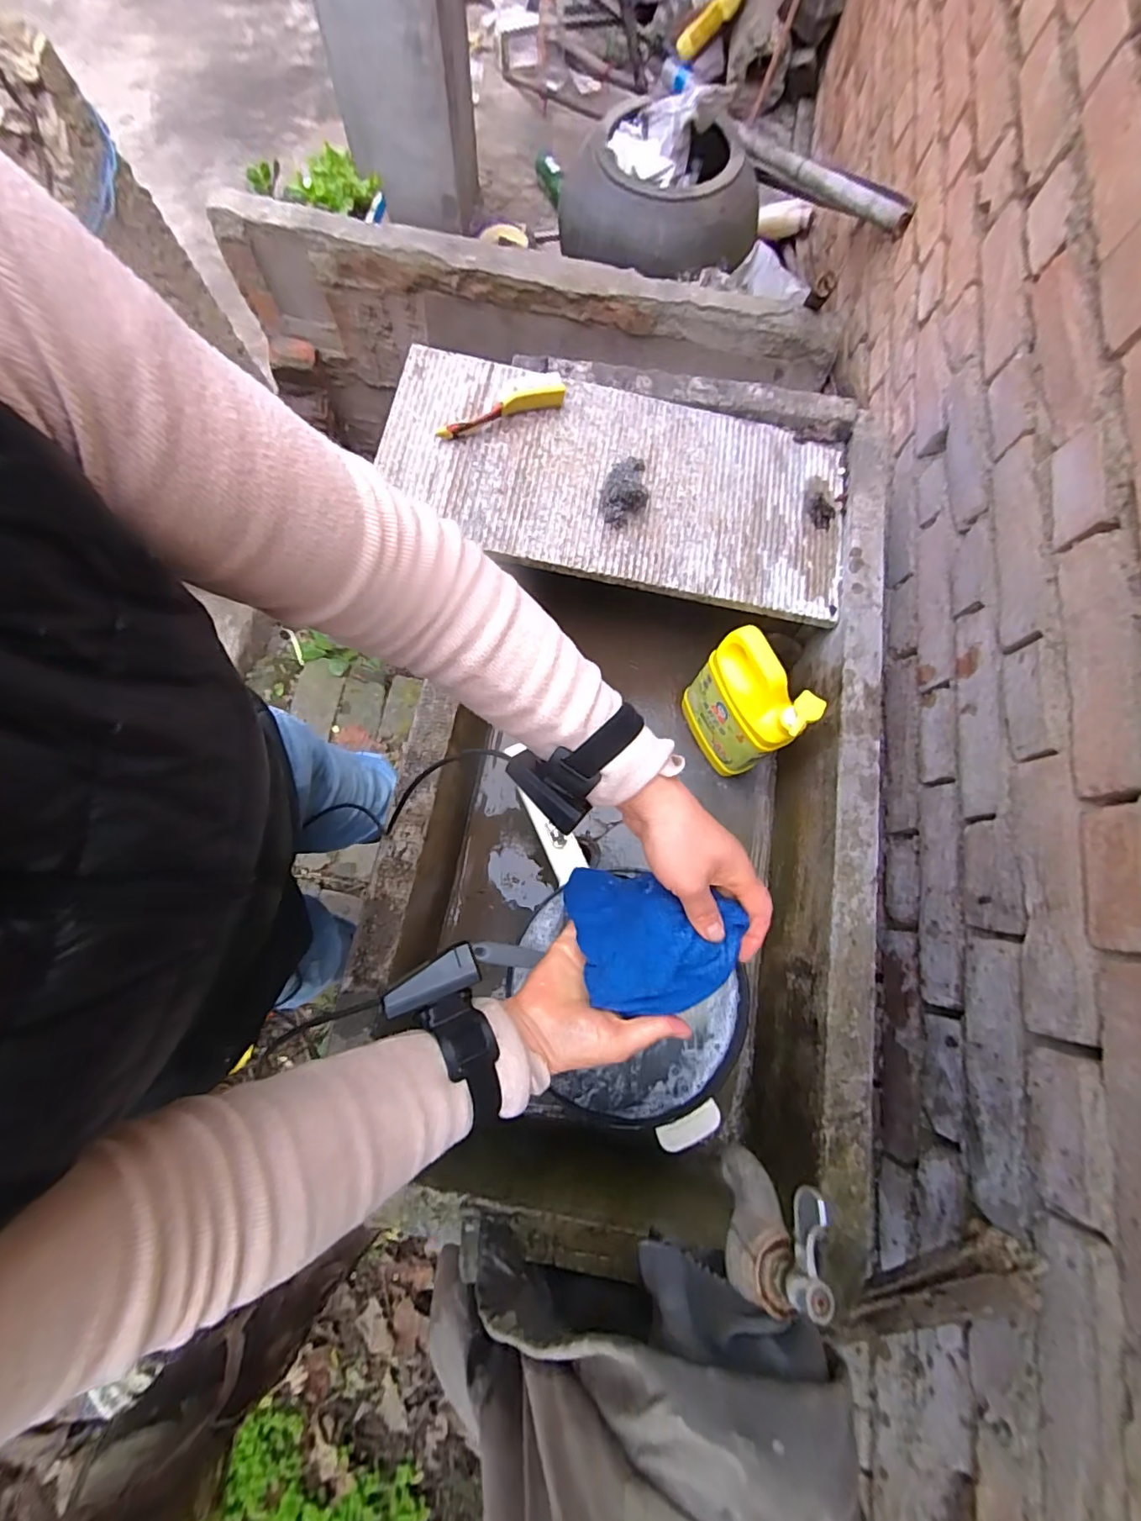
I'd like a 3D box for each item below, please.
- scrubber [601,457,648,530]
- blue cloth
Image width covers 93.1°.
[{"bbox_3d":[0.071,-0.337,0.669,0.056,0.037,0.095,18,74,4],"label":"scrubber"},{"bbox_3d":[0.057,0.138,0.409,0.125,0.048,0.096,9,74,1],"label":"blue cloth"}]

